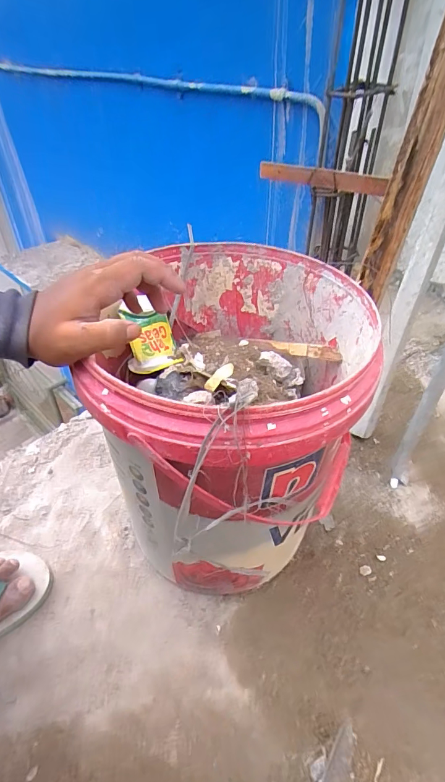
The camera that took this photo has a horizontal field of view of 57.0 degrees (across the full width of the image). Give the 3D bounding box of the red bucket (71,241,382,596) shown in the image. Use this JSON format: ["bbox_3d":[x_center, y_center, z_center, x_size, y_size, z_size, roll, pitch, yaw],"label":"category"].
[{"bbox_3d":[0.011,0.046,0.507,0.297,0.344,0.305,-2,39,1],"label":"red bucket"}]

